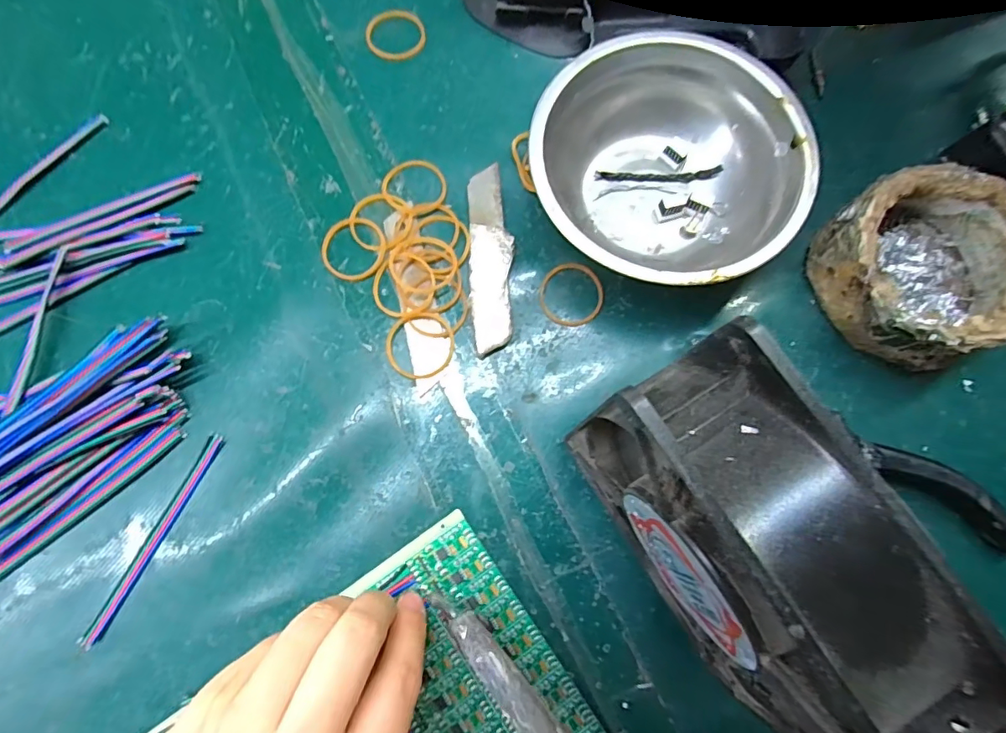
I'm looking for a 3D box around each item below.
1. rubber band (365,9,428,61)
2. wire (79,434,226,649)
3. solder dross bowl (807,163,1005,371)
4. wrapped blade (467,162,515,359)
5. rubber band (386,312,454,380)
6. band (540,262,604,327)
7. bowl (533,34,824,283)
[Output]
[{"bbox_3d":[-0.061,-0.191,0.286,0.033,0.004,0.032,0,77,0],"label":"rubber band"},{"bbox_3d":[-0.155,0.076,0.224,0.009,0.004,0.098,25,78,5],"label":"wire"},{"bbox_3d":[0.194,-0.046,0.233,0.081,0.041,0.080,0,77,0],"label":"solder dross bowl"},{"bbox_3d":[-0.006,-0.056,0.253,0.021,0.006,0.100,-2,77,0],"label":"wrapped blade"},{"bbox_3d":[-0.040,-0.010,0.243,0.033,0.004,0.032,0,77,0],"label":"rubber band"},{"bbox_3d":[0.035,-0.036,0.250,0.031,0.004,0.033,0,77,0],"label":"band"},{"bbox_3d":[0.079,-0.095,0.246,0.121,0.038,0.113,0,77,0],"label":"bowl"}]

